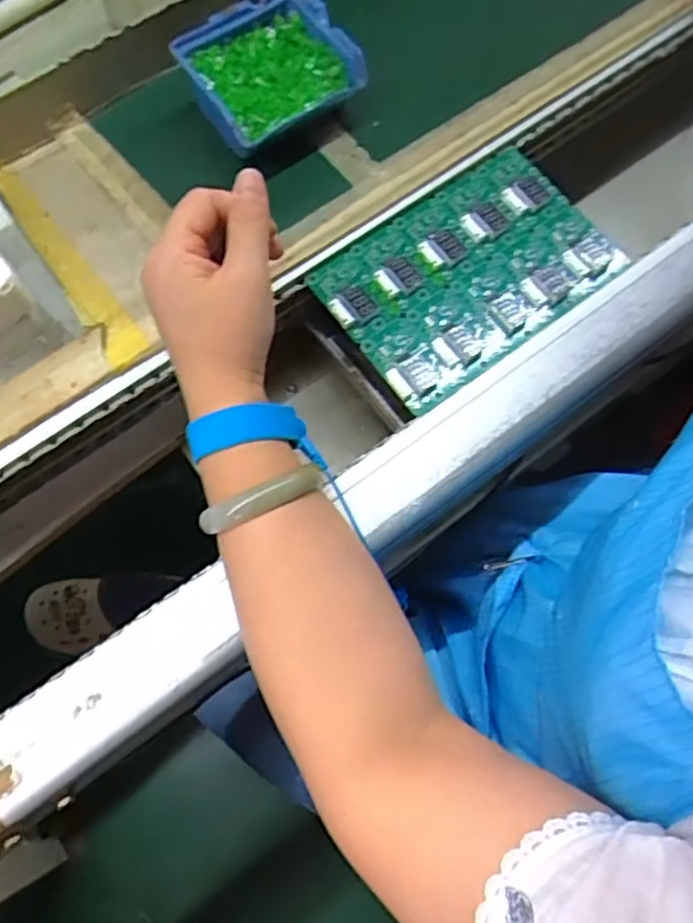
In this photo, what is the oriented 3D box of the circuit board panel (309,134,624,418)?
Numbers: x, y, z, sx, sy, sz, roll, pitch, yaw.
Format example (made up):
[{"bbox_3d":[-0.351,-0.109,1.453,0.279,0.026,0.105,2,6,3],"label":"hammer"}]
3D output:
[{"bbox_3d":[0.081,-0.129,0.461,0.179,0.011,0.125,-35,75,-11],"label":"circuit board panel"}]

